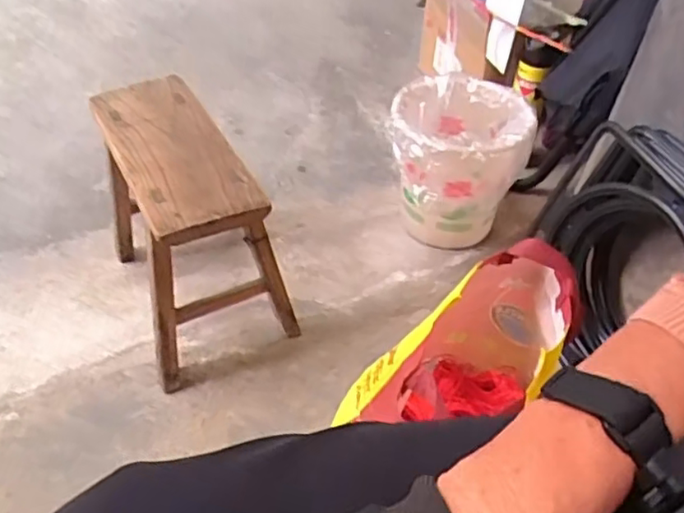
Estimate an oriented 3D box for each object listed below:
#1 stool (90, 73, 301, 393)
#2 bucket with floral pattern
[{"bbox_3d":[-0.242,-0.050,0.913,0.193,0.290,0.340,-23,52,-22],"label":"stool"},{"bbox_3d":[0.183,-0.141,1.053,0.213,0.255,0.193,4,48,0],"label":"bucket with floral pattern"}]

